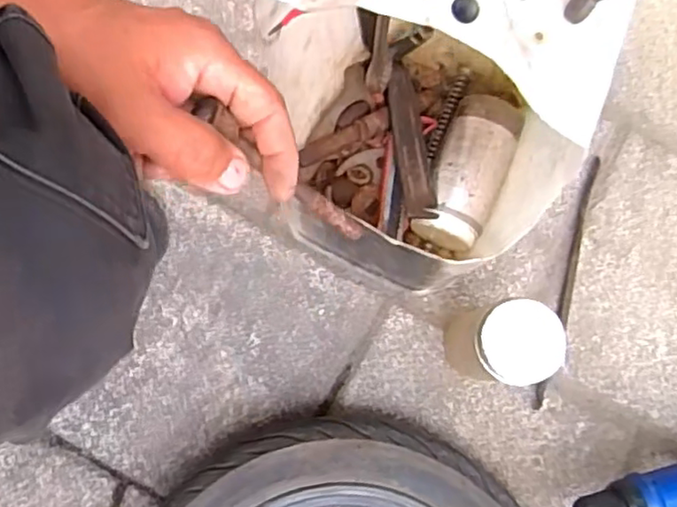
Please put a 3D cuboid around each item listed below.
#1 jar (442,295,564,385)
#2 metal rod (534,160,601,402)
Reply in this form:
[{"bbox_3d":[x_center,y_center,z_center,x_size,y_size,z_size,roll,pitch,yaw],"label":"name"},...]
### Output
[{"bbox_3d":[0.122,0.071,0.490,0.053,0.143,0.055,0,80,-1],"label":"jar"},{"bbox_3d":[0.206,0.023,0.564,0.011,0.010,0.231,15,80,2],"label":"metal rod"}]

